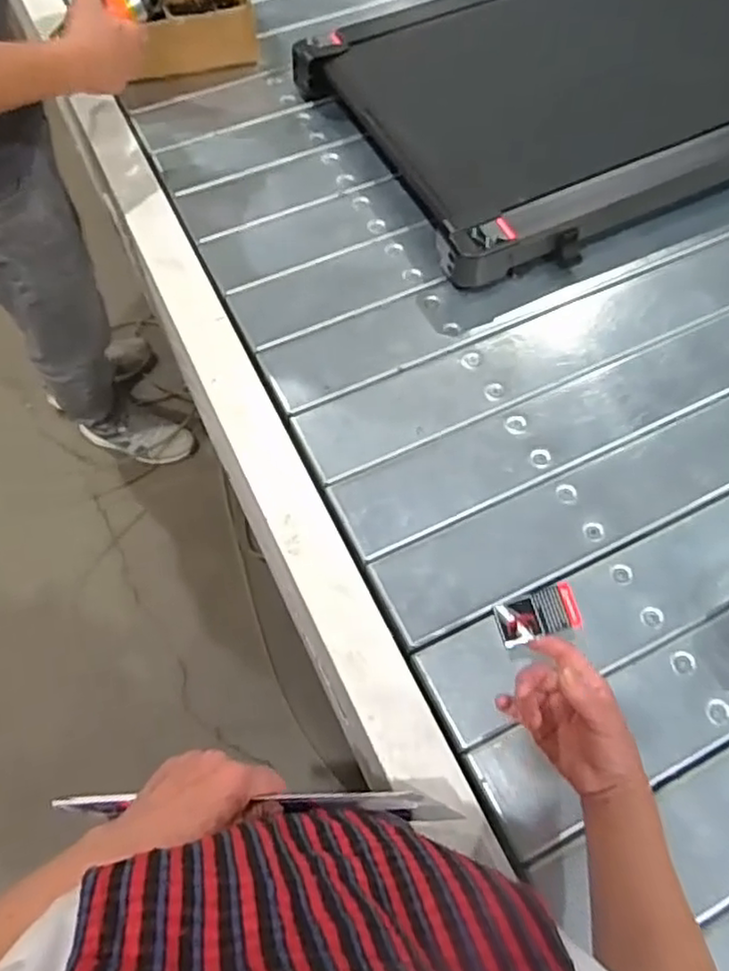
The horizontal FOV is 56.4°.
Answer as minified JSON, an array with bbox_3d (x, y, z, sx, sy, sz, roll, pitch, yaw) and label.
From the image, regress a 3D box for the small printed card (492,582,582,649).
[{"bbox_3d":[0.136,0.102,0.531,0.062,0.006,0.035,-16,80,-3],"label":"small printed card"}]

